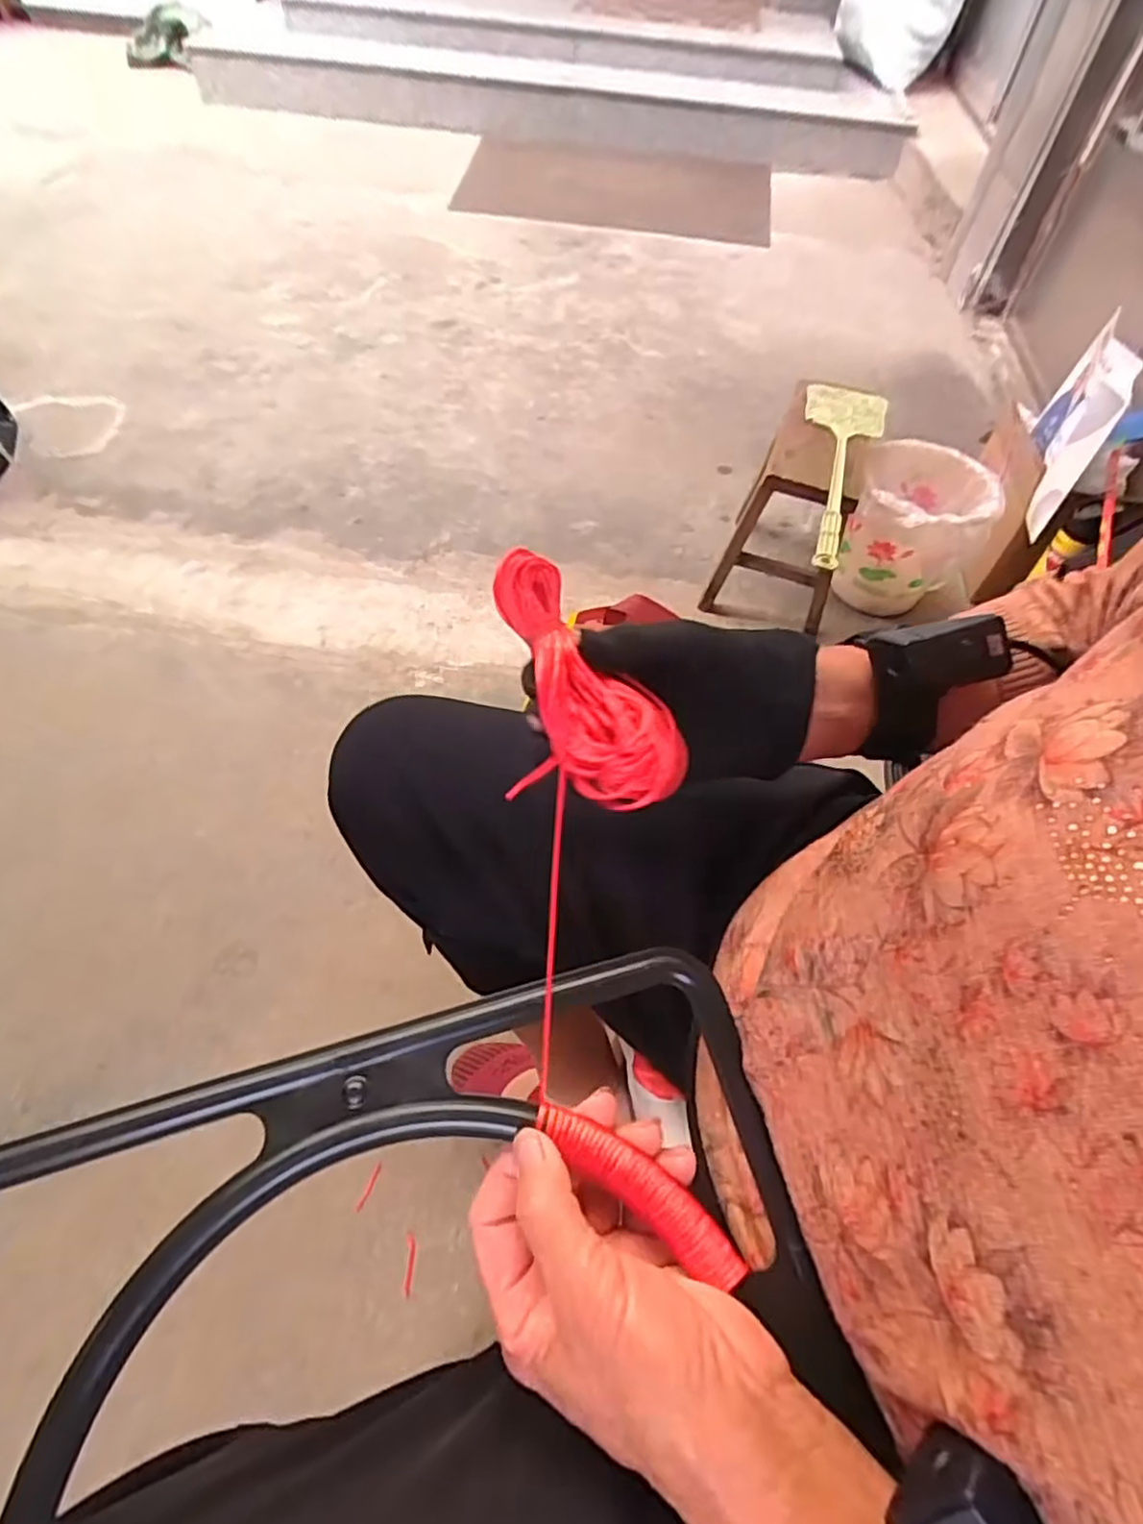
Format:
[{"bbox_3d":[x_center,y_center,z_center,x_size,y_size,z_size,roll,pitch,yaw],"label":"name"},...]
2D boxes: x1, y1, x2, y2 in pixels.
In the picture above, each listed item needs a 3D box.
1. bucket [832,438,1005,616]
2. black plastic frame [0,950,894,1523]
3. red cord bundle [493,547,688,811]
[{"bbox_3d":[0.580,-0.395,1.189,0.211,0.217,0.211,19,56,9],"label":"bucket"},{"bbox_3d":[-0.049,0.258,0.233,0.318,0.027,0.315,-13,64,-12],"label":"black plastic frame"},{"bbox_3d":[-0.004,-0.037,0.329,0.067,0.025,0.135,-25,80,-19],"label":"red cord bundle"}]

